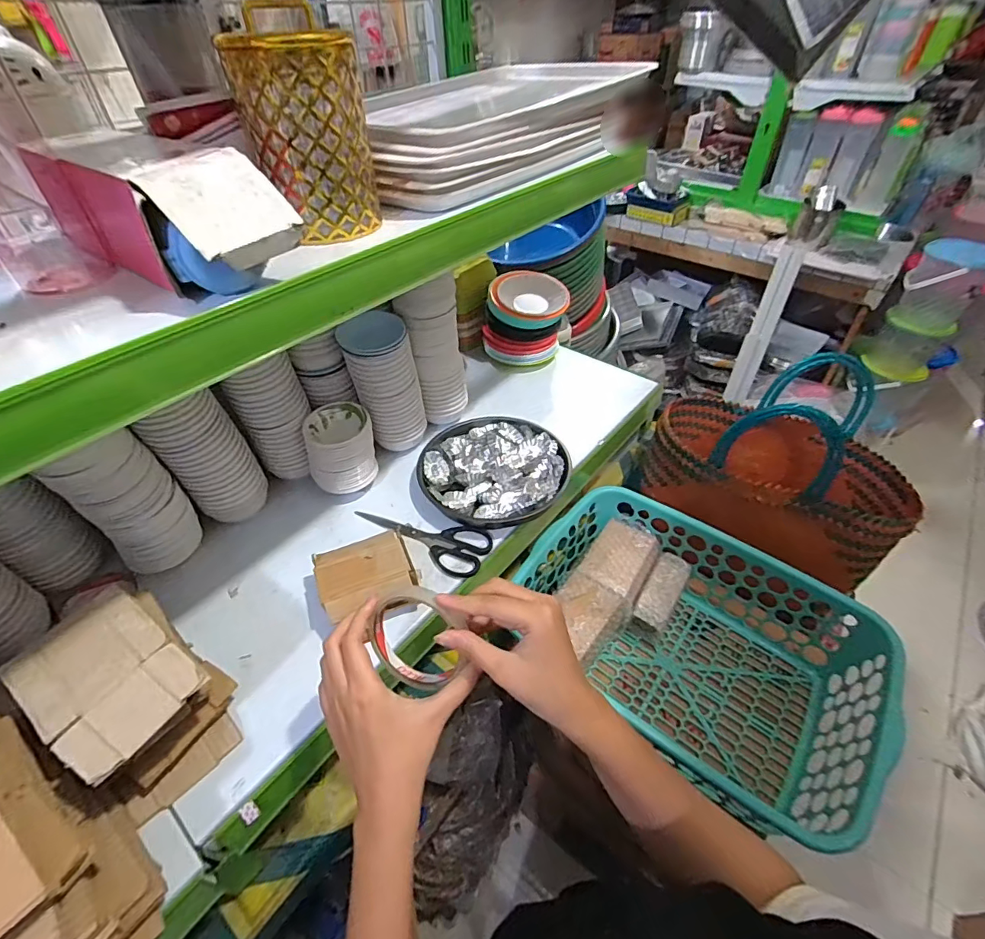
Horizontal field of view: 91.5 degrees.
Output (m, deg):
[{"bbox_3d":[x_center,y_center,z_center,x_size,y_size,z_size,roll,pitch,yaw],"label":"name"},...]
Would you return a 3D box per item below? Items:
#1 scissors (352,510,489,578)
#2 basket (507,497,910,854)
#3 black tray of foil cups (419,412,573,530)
[{"bbox_3d":[-0.099,0.092,0.631,0.191,0.013,0.070,12,46,12],"label":"scissors"},{"bbox_3d":[0.260,0.245,0.673,0.444,0.153,0.314,27,51,25],"label":"basket"},{"bbox_3d":[0.002,-0.001,0.697,0.208,0.042,0.198,-3,44,-3],"label":"black tray of foil cups"}]

